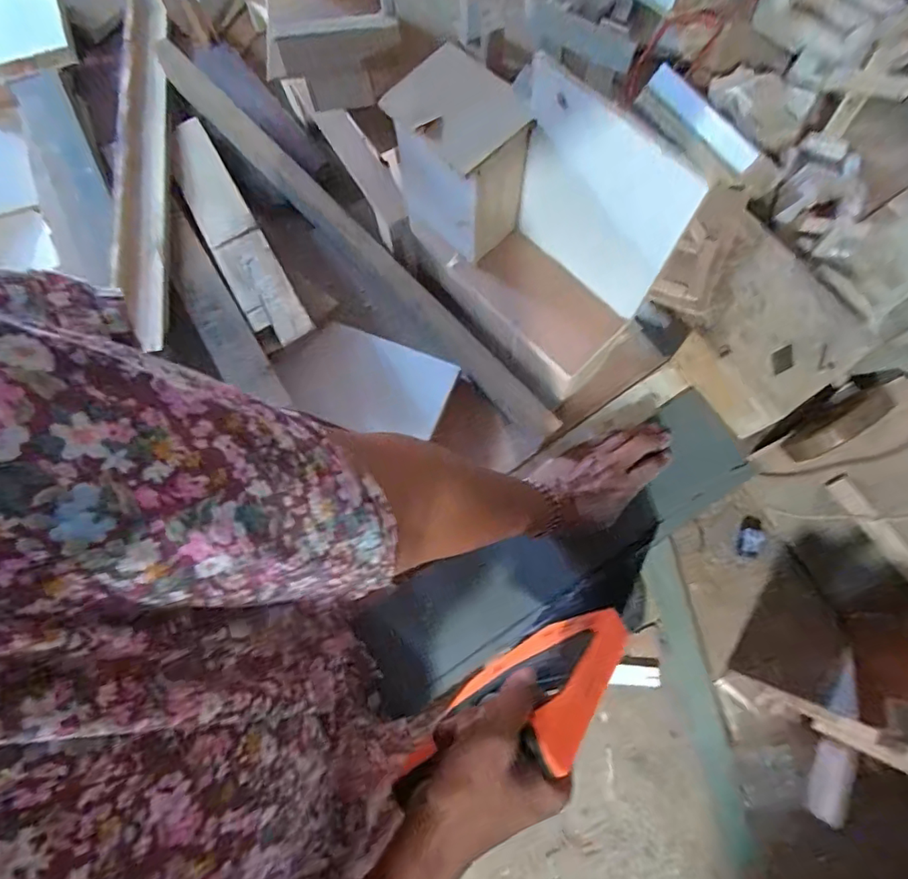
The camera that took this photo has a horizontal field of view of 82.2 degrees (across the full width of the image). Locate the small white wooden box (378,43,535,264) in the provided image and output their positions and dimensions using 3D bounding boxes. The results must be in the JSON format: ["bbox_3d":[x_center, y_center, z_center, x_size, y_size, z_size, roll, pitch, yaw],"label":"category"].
[{"bbox_3d":[0.005,-0.191,0.370,0.059,0.114,0.088,-44,79,-10],"label":"small white wooden box"}]

